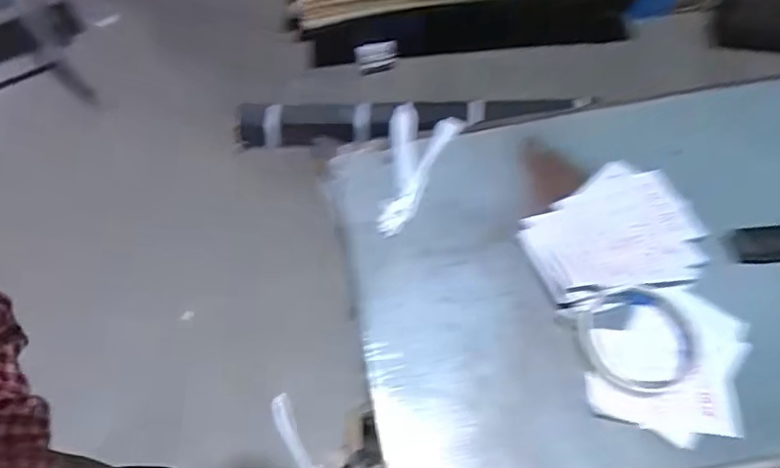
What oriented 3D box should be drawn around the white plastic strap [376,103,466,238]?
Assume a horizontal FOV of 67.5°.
[{"bbox_3d":[0.015,-0.073,0.583,0.066,0.010,0.172,18,60,12],"label":"white plastic strap"}]

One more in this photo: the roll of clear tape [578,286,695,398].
[{"bbox_3d":[0.198,0.084,0.465,0.090,0.020,0.084,-1,58,1],"label":"roll of clear tape"}]

